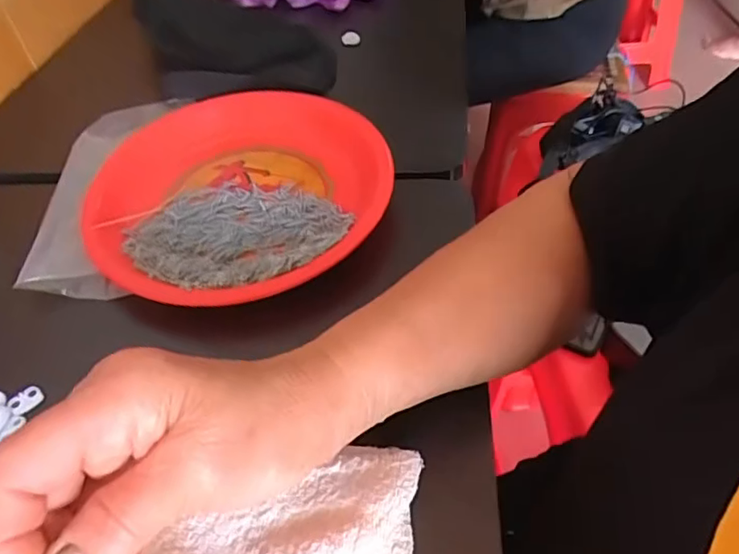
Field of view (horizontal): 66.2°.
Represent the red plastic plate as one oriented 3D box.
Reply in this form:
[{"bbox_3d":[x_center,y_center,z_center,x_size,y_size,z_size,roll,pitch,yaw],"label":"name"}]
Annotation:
[{"bbox_3d":[-0.103,-0.069,0.438,0.226,0.030,0.226,-3,46,3],"label":"red plastic plate"}]

